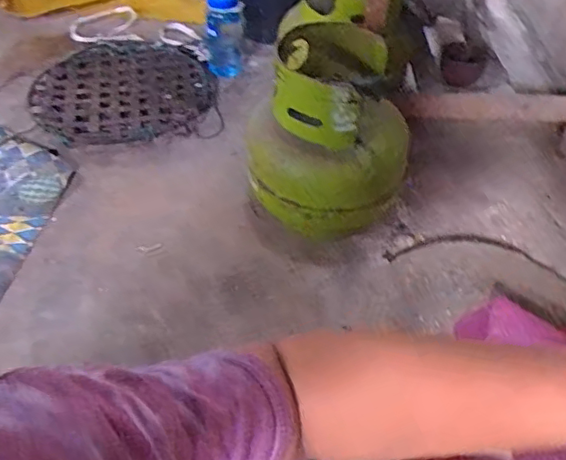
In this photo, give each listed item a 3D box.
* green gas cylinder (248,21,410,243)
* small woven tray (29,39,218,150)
[{"bbox_3d":[0.066,-0.159,0.986,0.235,0.250,0.246,0,45,-1],"label":"green gas cylinder"},{"bbox_3d":[-0.373,-0.340,1.405,0.388,0.053,0.484,-12,47,-12],"label":"small woven tray"}]

